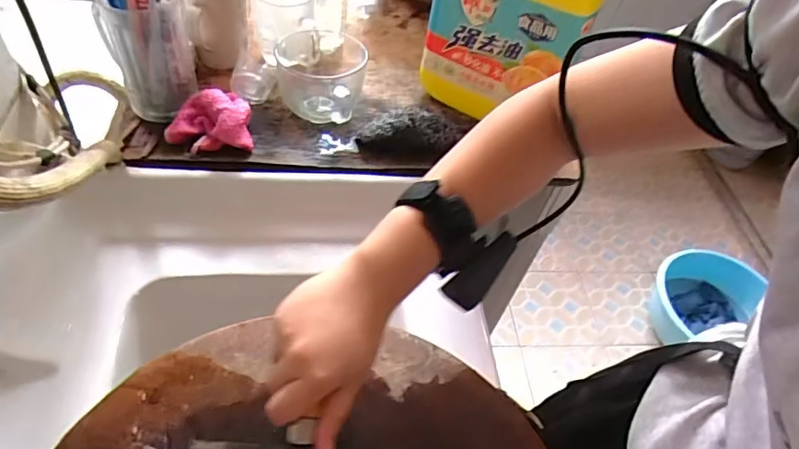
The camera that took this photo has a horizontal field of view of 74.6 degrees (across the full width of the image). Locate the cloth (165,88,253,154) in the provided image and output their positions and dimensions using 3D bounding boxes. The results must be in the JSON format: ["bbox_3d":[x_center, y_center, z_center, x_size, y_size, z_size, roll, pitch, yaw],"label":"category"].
[{"bbox_3d":[-0.206,-0.111,0.575,0.087,0.045,0.073,-2,53,-12],"label":"cloth"}]

